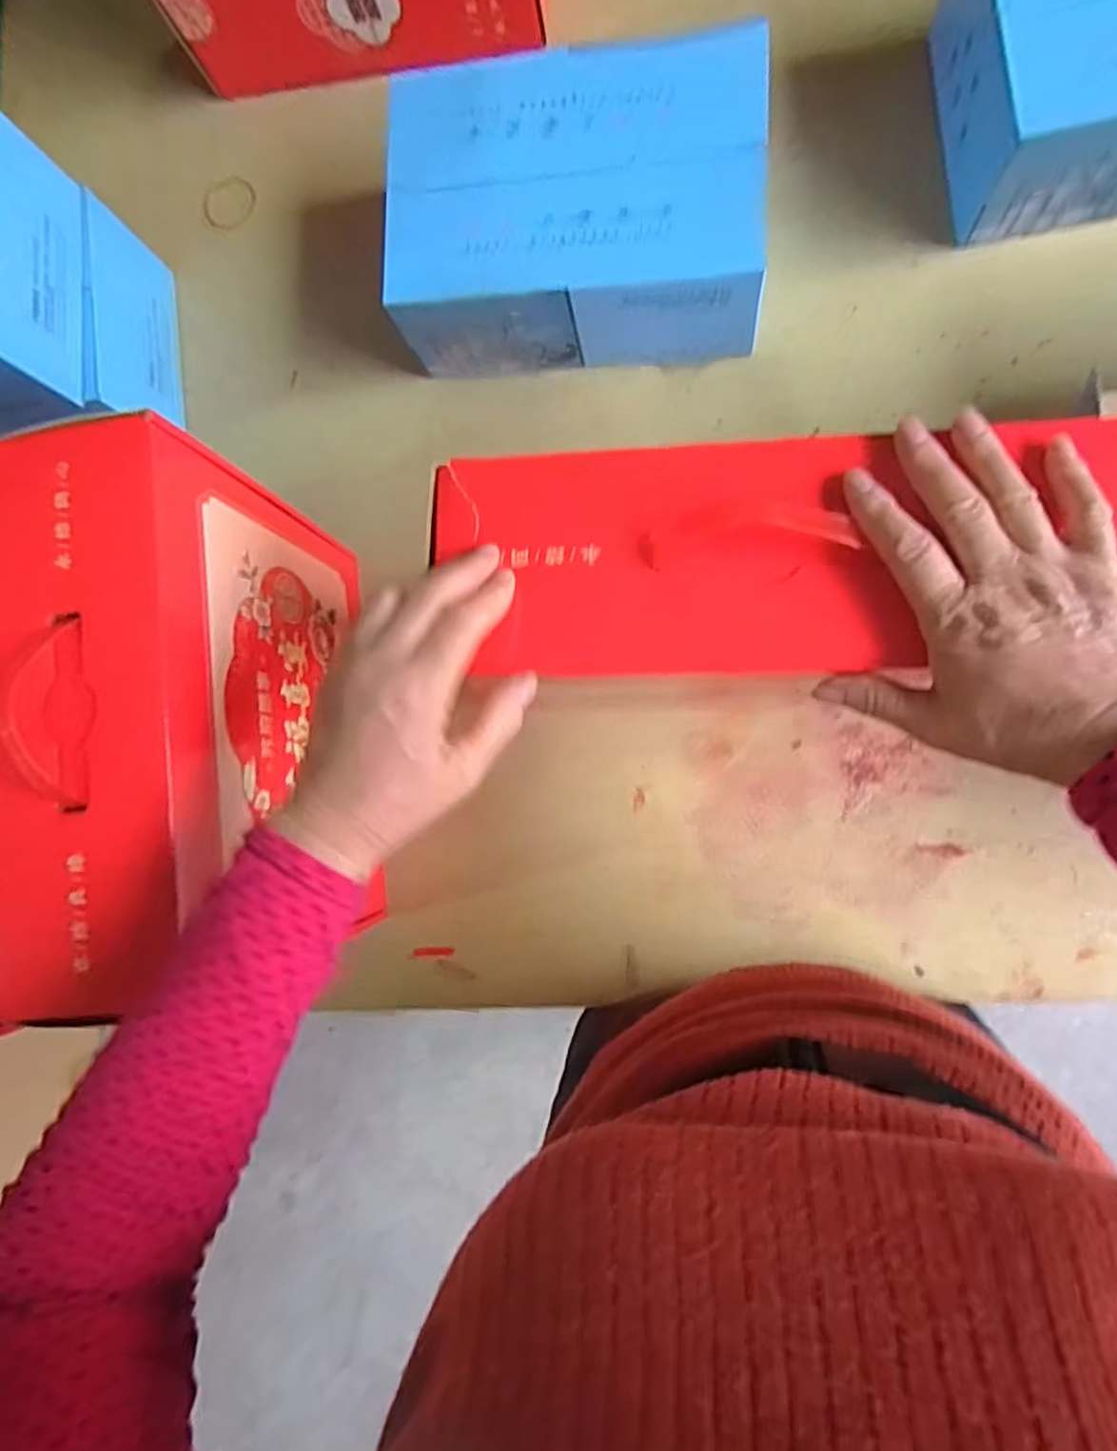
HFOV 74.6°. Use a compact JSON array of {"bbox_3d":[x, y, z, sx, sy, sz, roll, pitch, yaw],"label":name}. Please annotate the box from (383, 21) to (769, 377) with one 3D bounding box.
[{"bbox_3d":[0.016,-0.420,0.610,0.288,0.105,0.199,1,87,9],"label":"box"}]

